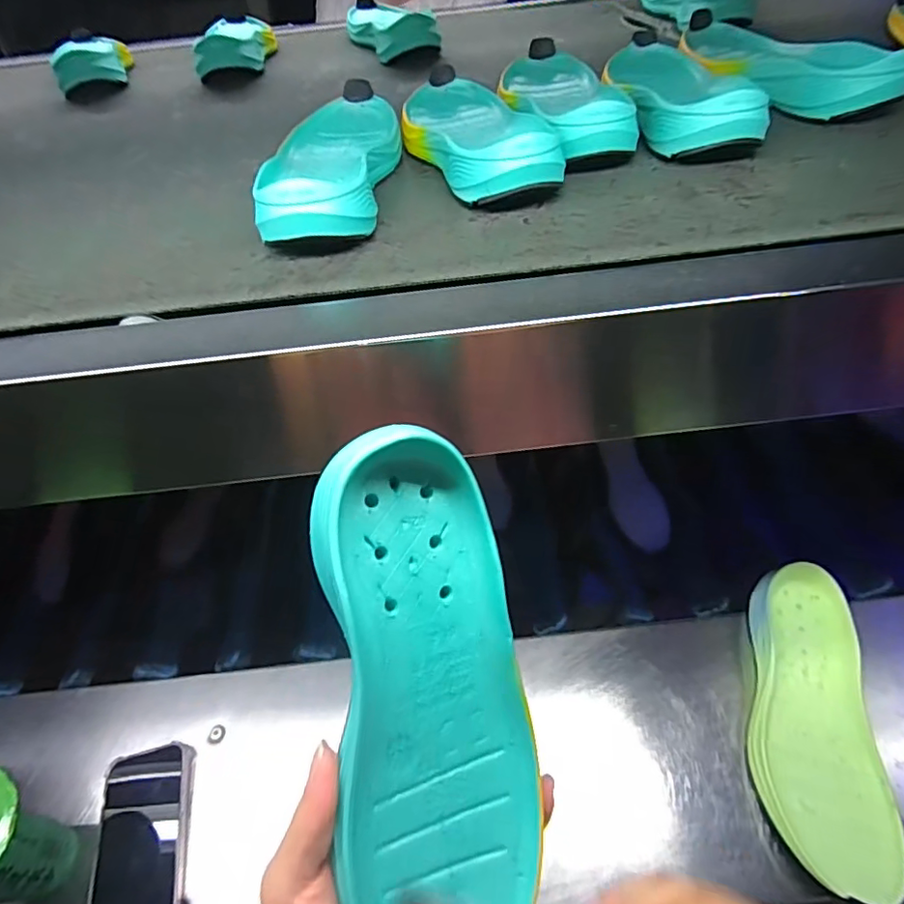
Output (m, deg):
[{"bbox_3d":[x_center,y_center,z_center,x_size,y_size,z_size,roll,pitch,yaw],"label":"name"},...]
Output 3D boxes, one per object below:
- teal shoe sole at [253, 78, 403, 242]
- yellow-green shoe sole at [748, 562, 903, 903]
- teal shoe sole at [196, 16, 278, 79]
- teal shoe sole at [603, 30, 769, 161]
[{"bbox_3d":[-0.083,-0.216,0.395,0.091,0.045,0.223,-9,48,-2],"label":"teal shoe sole"},{"bbox_3d":[0.336,0.241,0.509,0.098,0.052,0.276,10,50,15],"label":"yellow-green shoe sole"},{"bbox_3d":[-0.269,-0.519,0.689,0.085,0.042,0.230,-10,48,-3],"label":"teal shoe sole"},{"bbox_3d":[0.181,-0.301,0.448,0.101,0.042,0.229,0,48,6],"label":"teal shoe sole"}]

